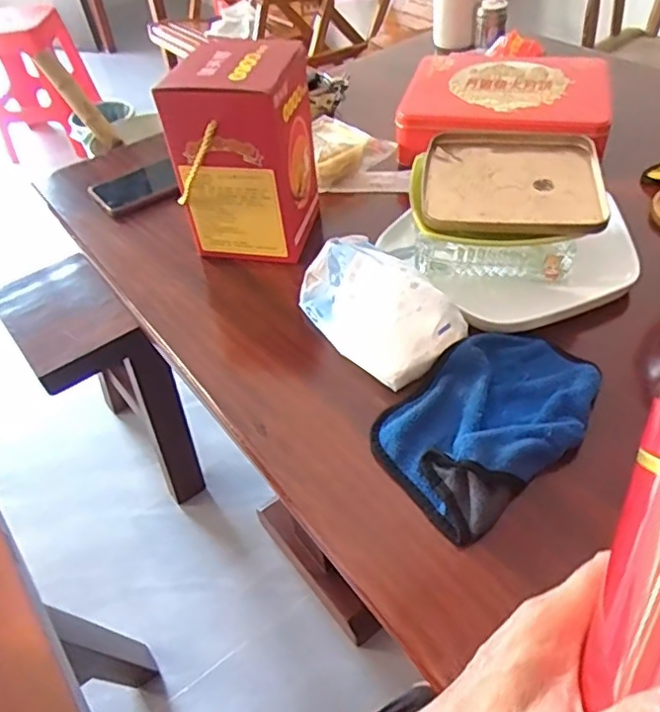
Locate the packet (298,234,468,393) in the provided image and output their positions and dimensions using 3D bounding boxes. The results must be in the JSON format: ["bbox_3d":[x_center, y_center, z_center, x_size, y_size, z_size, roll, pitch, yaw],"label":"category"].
[{"bbox_3d":[0.038,-0.048,0.493,0.089,0.059,0.129,-31,50,-22],"label":"packet"}]

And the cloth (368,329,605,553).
[{"bbox_3d":[0.118,0.041,0.440,0.171,0.025,0.115,-30,50,-21],"label":"cloth"}]

